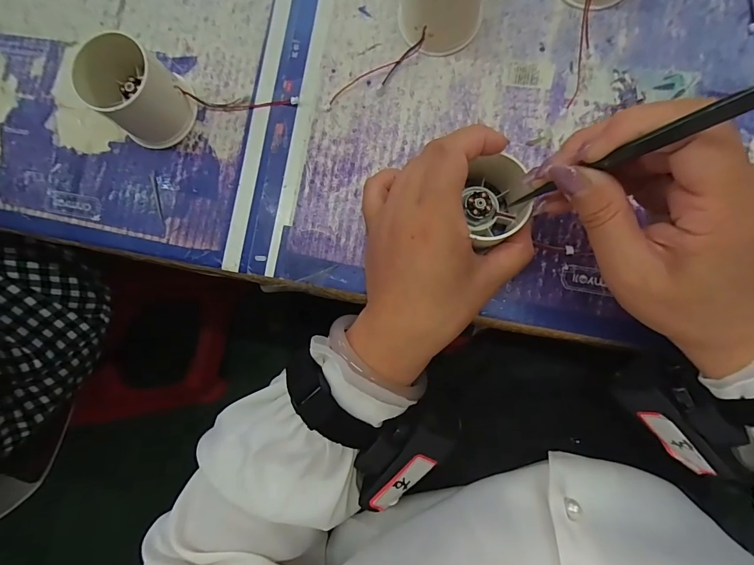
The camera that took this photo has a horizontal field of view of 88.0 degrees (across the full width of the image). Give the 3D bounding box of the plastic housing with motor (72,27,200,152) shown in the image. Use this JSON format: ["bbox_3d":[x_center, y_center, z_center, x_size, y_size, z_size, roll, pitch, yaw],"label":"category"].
[{"bbox_3d":[-0.160,-0.127,0.261,0.053,0.049,0.051,0,87,5],"label":"plastic housing with motor"}]

